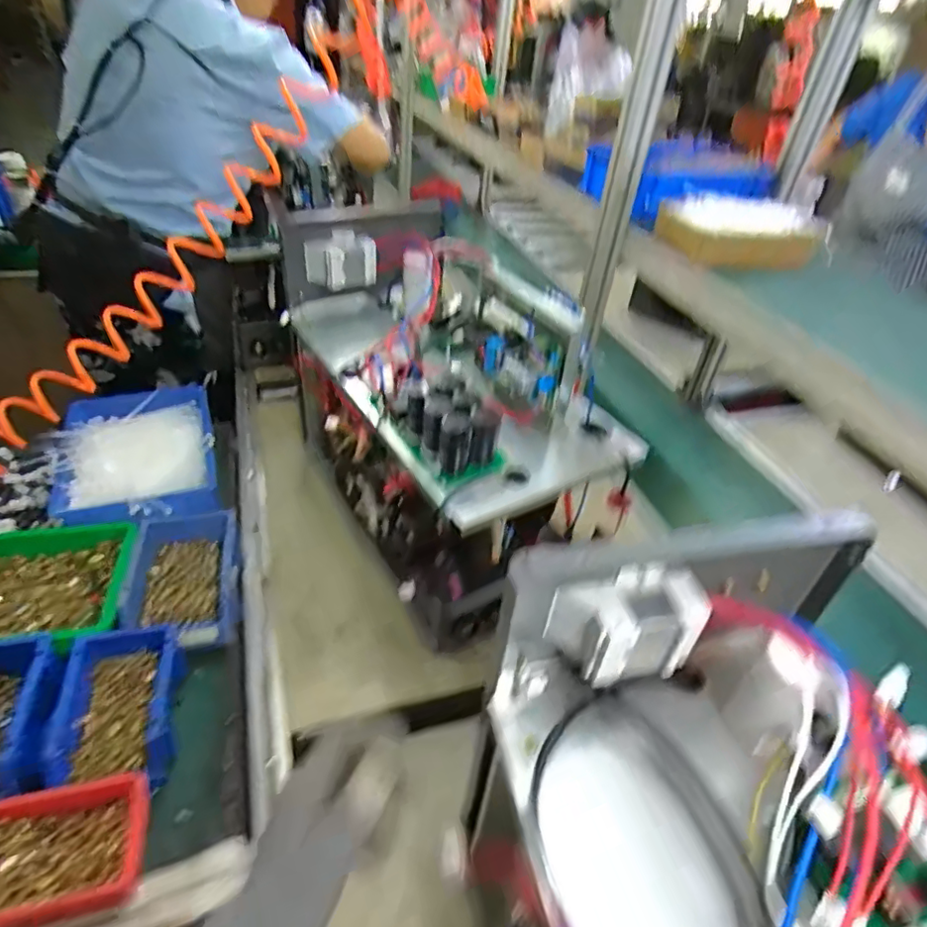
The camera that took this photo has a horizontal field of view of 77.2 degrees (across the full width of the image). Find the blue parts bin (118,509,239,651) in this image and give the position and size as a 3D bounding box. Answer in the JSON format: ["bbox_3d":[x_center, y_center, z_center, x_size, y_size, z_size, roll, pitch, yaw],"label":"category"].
[{"bbox_3d":[-0.356,0.147,0.736,0.129,0.054,0.186,-7,41,-16],"label":"blue parts bin"}]

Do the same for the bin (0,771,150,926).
[{"bbox_3d":[-0.365,0.347,0.512,0.159,0.047,0.098,-8,41,-17],"label":"bin"}]

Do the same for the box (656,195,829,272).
[{"bbox_3d":[0.441,-0.366,0.923,0.261,0.070,0.144,-6,40,-15],"label":"box"}]

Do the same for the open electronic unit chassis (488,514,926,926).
[{"bbox_3d":[0.188,0.261,0.287,0.257,0.203,0.456,-2,40,-10],"label":"open electronic unit chassis"}]

